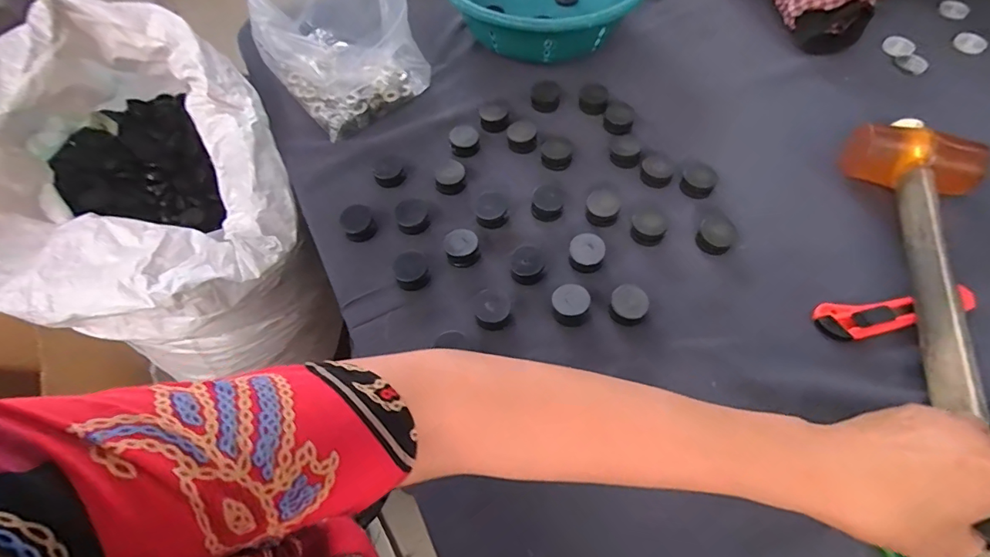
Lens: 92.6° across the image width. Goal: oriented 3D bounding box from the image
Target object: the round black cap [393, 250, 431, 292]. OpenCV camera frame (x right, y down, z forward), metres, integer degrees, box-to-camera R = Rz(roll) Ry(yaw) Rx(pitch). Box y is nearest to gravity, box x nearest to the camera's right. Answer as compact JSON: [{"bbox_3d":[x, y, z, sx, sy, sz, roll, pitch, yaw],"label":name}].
[{"bbox_3d":[-0.077,-0.006,0.438,0.031,0.018,0.031,-1,59,2],"label":"round black cap"}]

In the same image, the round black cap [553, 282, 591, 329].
[{"bbox_3d":[0.066,0.023,0.414,0.031,0.021,0.031,-1,59,2],"label":"round black cap"}]

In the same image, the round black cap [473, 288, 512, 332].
[{"bbox_3d":[-0.002,0.025,0.419,0.031,0.016,0.034,-1,59,2],"label":"round black cap"}]

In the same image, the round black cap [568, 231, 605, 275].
[{"bbox_3d":[0.086,-0.024,0.441,0.032,0.017,0.034,-1,59,2],"label":"round black cap"}]

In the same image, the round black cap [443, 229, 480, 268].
[{"bbox_3d":[-0.031,-0.030,0.449,0.031,0.025,0.028,-9,59,-3],"label":"round black cap"}]

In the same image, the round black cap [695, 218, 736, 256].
[{"bbox_3d":[0.211,-0.040,0.451,0.027,0.021,0.030,-33,63,-16],"label":"round black cap"}]

